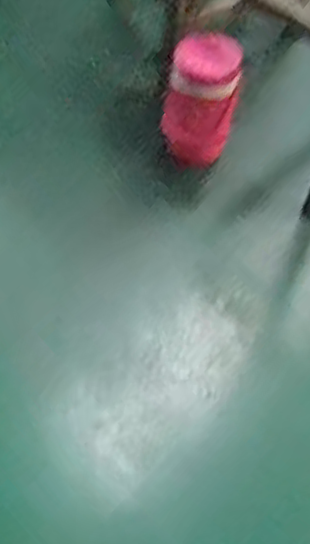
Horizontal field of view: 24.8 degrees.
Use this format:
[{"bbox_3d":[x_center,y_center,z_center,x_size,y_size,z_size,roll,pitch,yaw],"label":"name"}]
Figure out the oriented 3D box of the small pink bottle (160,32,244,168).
[{"bbox_3d":[0.078,-0.298,1.222,0.115,0.220,0.115,9,55,1],"label":"small pink bottle"}]

